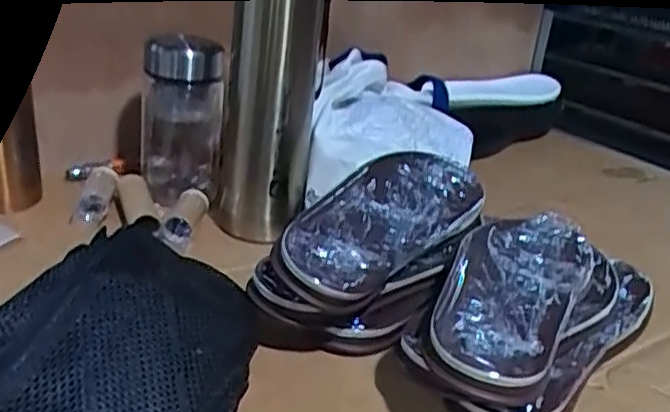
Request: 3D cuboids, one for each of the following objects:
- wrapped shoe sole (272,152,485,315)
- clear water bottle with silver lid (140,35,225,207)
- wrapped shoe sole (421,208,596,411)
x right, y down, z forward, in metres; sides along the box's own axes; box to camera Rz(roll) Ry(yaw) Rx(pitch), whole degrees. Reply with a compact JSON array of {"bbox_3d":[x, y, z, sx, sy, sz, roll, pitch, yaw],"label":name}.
[{"bbox_3d":[0.042,0.012,0.580,0.099,0.052,0.268,20,27,28],"label":"wrapped shoe sole"},{"bbox_3d":[-0.155,-0.088,0.704,0.078,0.165,0.085,1,24,-10],"label":"clear water bottle with silver lid"},{"bbox_3d":[0.124,0.060,0.496,0.092,0.027,0.243,16,25,21],"label":"wrapped shoe sole"}]

